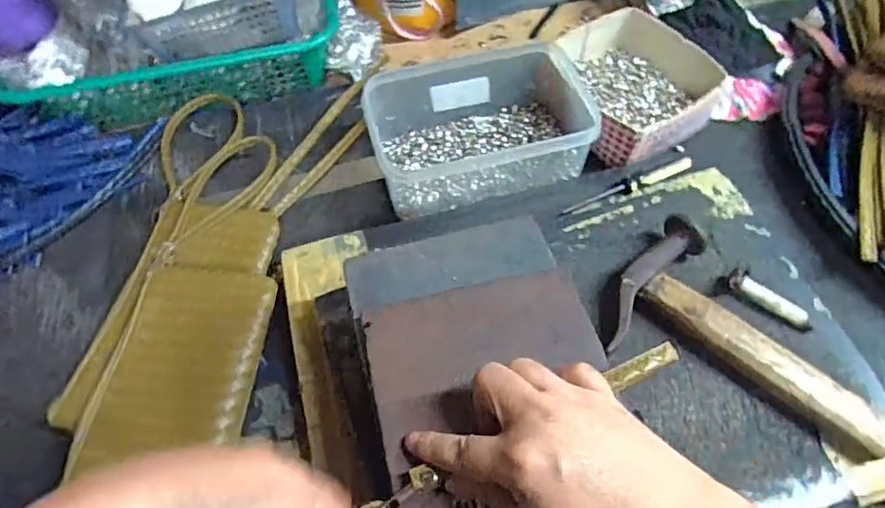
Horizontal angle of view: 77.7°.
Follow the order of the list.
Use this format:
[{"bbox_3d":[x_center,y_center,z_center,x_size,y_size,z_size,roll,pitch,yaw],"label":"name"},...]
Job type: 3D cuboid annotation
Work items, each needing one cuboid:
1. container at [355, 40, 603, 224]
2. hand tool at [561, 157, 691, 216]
[{"bbox_3d":[0.029,-0.130,0.522,0.187,0.073,0.154,-10,58,-6],"label":"container"},{"bbox_3d":[0.162,-0.060,0.488,0.126,0.019,0.015,-20,60,-11],"label":"hand tool"}]

